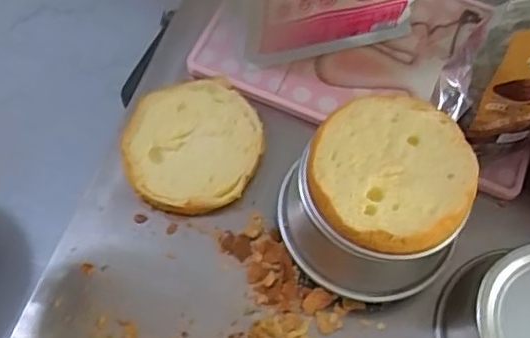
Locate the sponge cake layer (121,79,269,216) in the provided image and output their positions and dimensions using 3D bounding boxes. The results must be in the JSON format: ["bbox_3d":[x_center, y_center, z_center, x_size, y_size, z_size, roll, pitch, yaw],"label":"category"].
[{"bbox_3d":[-0.069,-0.022,0.618,0.136,0.028,0.132,1,64,-3],"label":"sponge cake layer"}]

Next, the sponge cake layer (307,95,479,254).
[{"bbox_3d":[0.101,0.000,0.492,0.121,0.019,0.129,1,64,-3],"label":"sponge cake layer"}]

